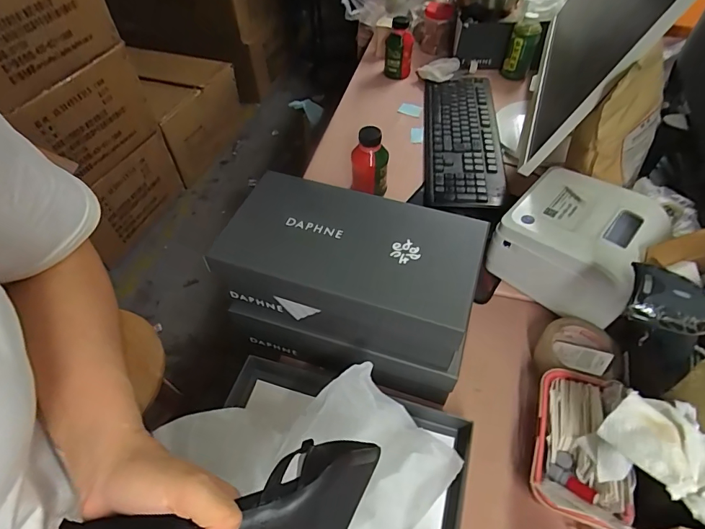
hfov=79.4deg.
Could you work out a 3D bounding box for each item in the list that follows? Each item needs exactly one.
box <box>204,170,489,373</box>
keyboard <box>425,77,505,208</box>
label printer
[{"bbox_3d":[-0.002,-0.001,0.527,0.292,0.097,0.159,15,54,14],"label":"box"},{"bbox_3d":[0.229,-0.273,0.893,0.146,0.036,0.409,3,52,5],"label":"keyboard"},{"bbox_3d":[0.336,-0.027,0.644,0.184,0.141,0.169,36,61,27],"label":"label printer"}]

